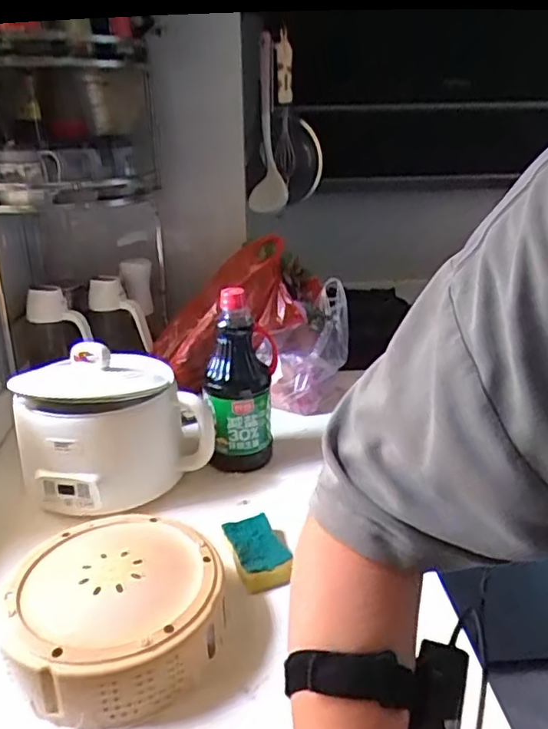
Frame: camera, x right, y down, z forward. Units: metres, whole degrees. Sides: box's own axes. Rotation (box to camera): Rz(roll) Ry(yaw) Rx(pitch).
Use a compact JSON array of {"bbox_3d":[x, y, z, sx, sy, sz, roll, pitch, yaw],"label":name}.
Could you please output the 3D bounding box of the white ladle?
[{"bbox_3d":[-0.012,-0.474,1.211,0.072,0.322,0.071,0,22,3],"label":"white ladle"}]

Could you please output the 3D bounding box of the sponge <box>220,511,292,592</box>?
[{"bbox_3d":[-0.015,0.213,0.701,0.068,0.027,0.095,-8,23,-18],"label":"sponge"}]

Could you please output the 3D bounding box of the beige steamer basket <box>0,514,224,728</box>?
[{"bbox_3d":[-0.151,0.236,0.592,0.192,0.075,0.195,-10,24,-21],"label":"beige steamer basket"}]

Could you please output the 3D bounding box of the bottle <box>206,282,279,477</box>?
[{"bbox_3d":[-0.046,0.029,0.843,0.089,0.255,0.073,0,22,3],"label":"bottle"}]

